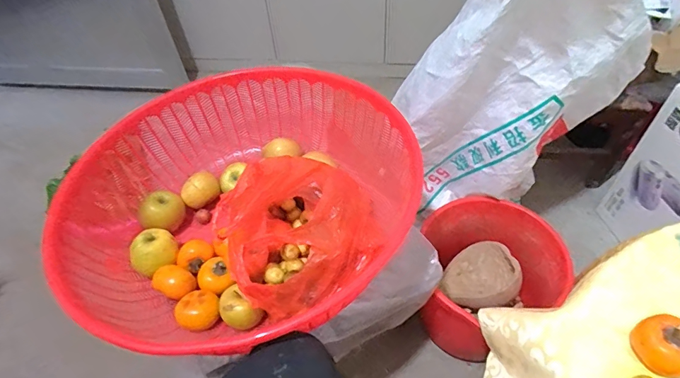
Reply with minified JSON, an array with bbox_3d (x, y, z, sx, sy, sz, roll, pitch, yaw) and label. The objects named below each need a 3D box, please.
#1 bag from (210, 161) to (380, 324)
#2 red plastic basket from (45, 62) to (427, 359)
[{"bbox_3d":[-0.056,0.053,0.621,0.252,0.155,0.167,-38,58,-25],"label":"bag"},{"bbox_3d":[-0.181,0.000,0.695,0.500,0.196,0.519,-2,50,2],"label":"red plastic basket"}]

